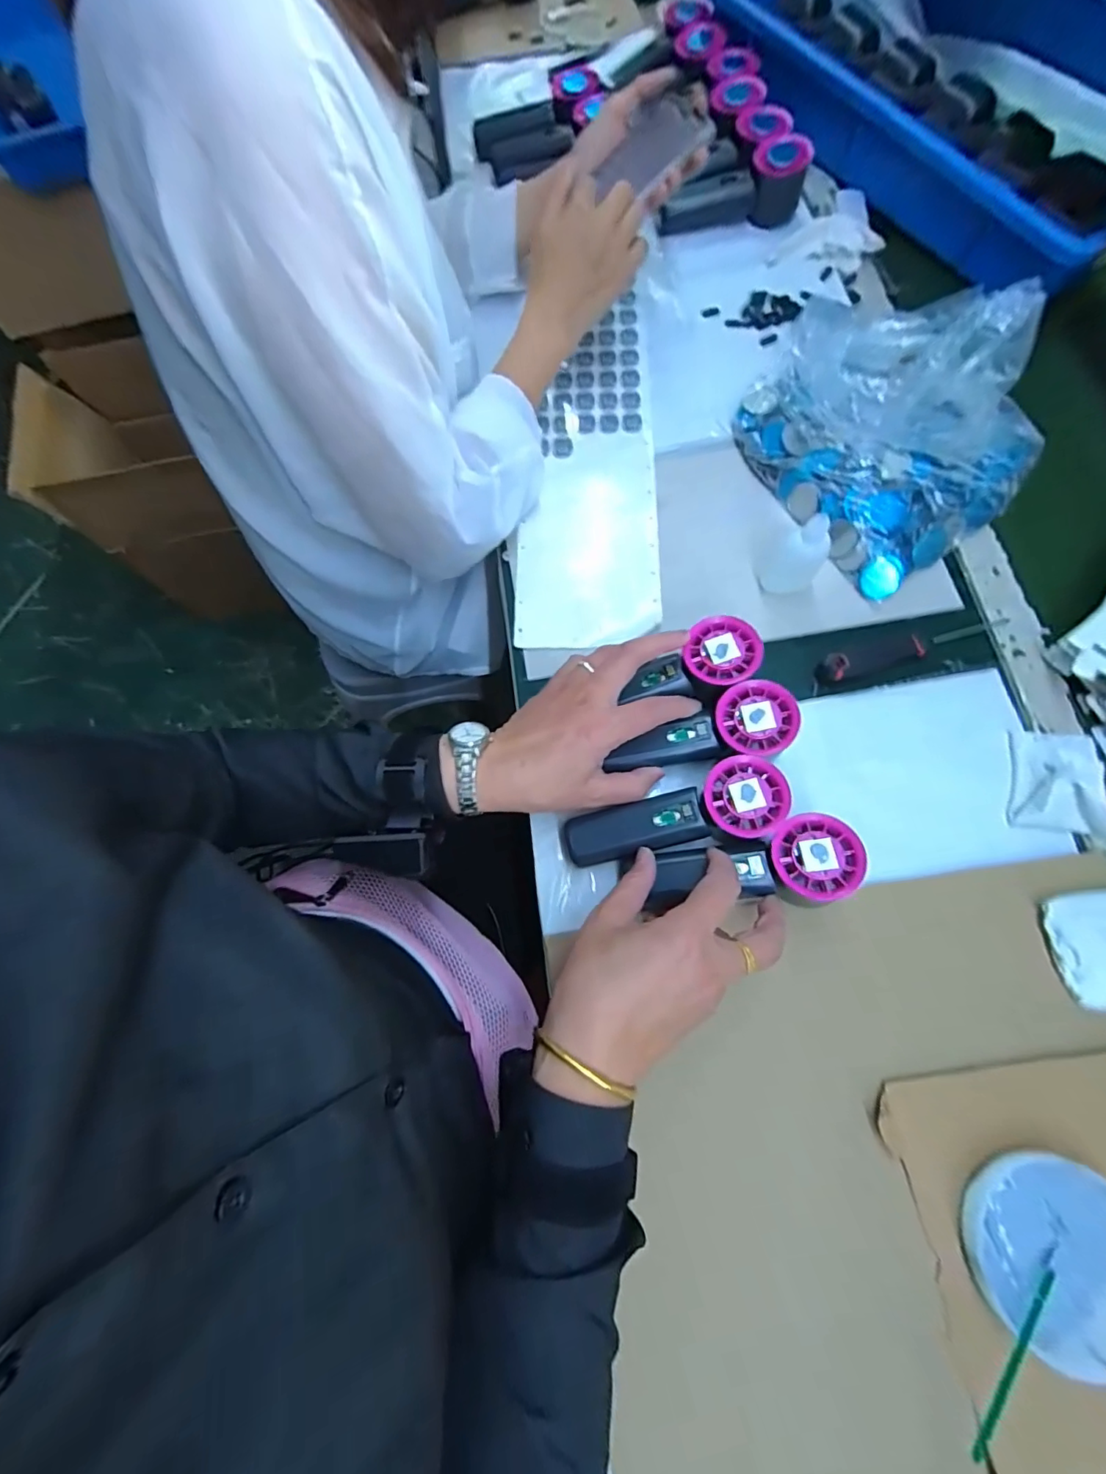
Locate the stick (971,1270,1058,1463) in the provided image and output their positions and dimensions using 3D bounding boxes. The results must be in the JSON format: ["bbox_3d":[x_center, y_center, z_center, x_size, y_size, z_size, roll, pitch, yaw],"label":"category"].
[{"bbox_3d":[0.253,0.340,0.291,0.103,0.006,0.008,-35,74,-23],"label":"stick"}]

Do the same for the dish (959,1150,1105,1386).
[{"bbox_3d":[0.302,0.307,0.311,0.106,0.015,0.098,-1,72,2],"label":"dish"}]

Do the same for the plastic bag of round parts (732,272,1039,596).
[{"bbox_3d":[0.293,-0.283,0.467,0.212,0.090,0.247,-34,74,-9],"label":"plastic bag of round parts"}]

